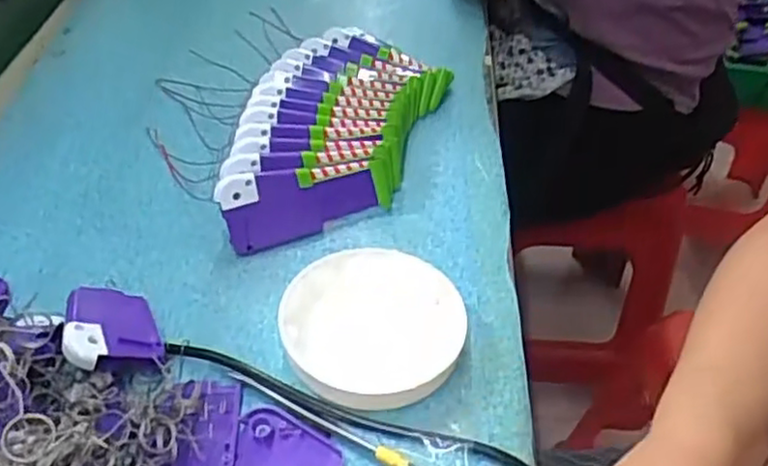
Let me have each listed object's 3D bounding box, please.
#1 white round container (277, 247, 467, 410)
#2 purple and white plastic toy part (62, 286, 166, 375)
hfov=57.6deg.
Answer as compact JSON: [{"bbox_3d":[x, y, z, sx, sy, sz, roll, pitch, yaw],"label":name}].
[{"bbox_3d":[-0.006,0.055,0.422,0.105,0.026,0.102,2,43,-2],"label":"white round container"},{"bbox_3d":[-0.158,0.057,0.404,0.052,0.018,0.064,14,25,-33],"label":"purple and white plastic toy part"}]

